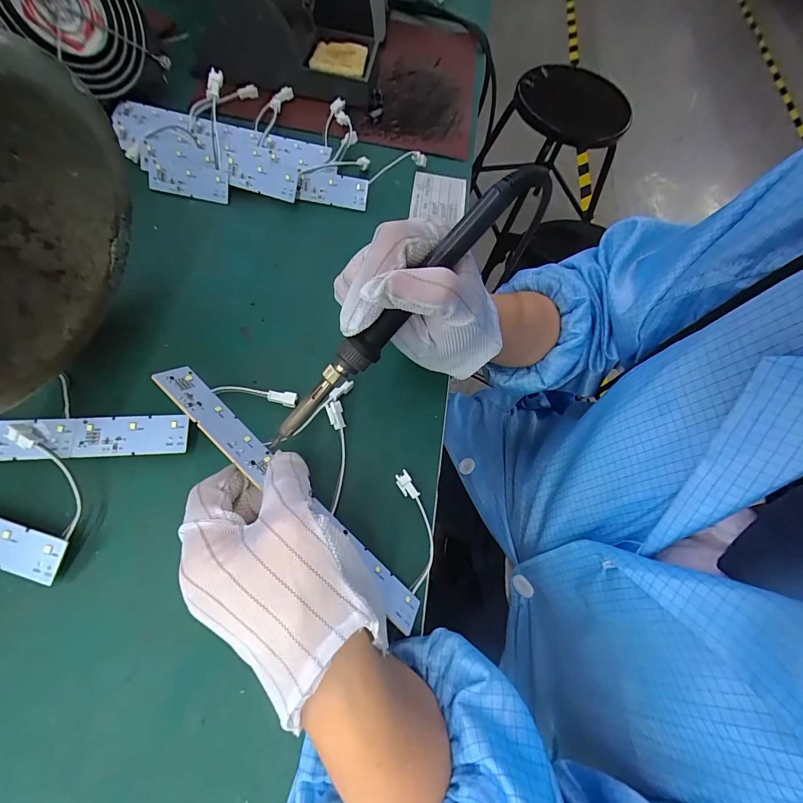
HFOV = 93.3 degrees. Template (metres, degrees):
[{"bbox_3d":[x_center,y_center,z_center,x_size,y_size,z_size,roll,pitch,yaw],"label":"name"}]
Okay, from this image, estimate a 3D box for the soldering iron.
[{"bbox_3d":[-0.001,-0.049,0.201,0.196,0.021,0.016,-46,72,9],"label":"soldering iron"}]

